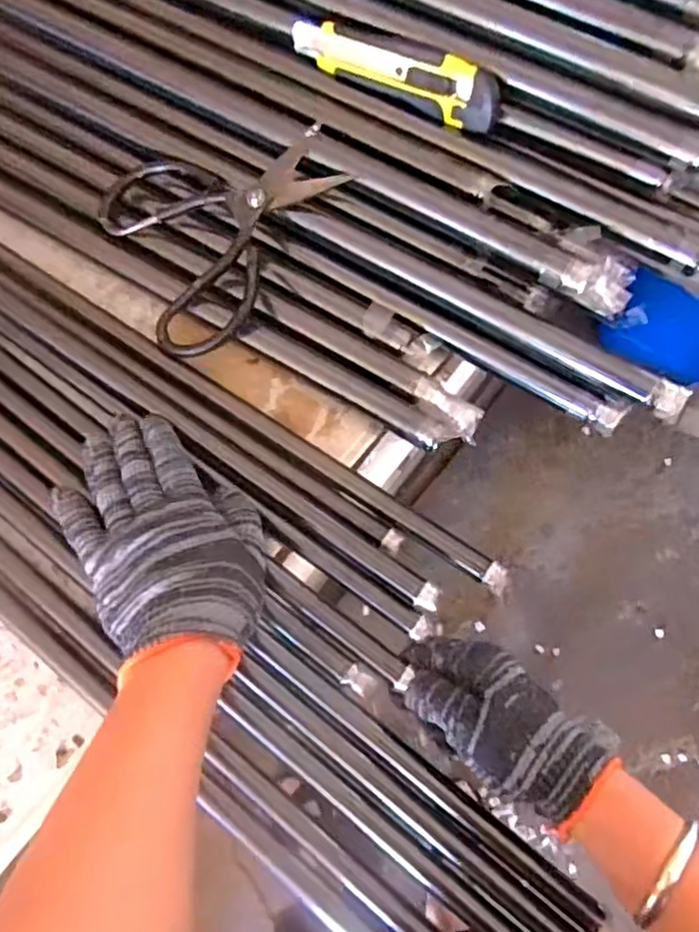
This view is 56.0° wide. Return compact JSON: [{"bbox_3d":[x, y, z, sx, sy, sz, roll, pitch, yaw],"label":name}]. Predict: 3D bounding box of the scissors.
[{"bbox_3d":[-0.086,-0.176,0.471,0.166,0.023,0.148,-29,79,9],"label":"scissors"}]

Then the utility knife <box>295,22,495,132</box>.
[{"bbox_3d":[0.034,-0.286,0.472,0.162,0.036,0.021,30,32,13],"label":"utility knife"}]

